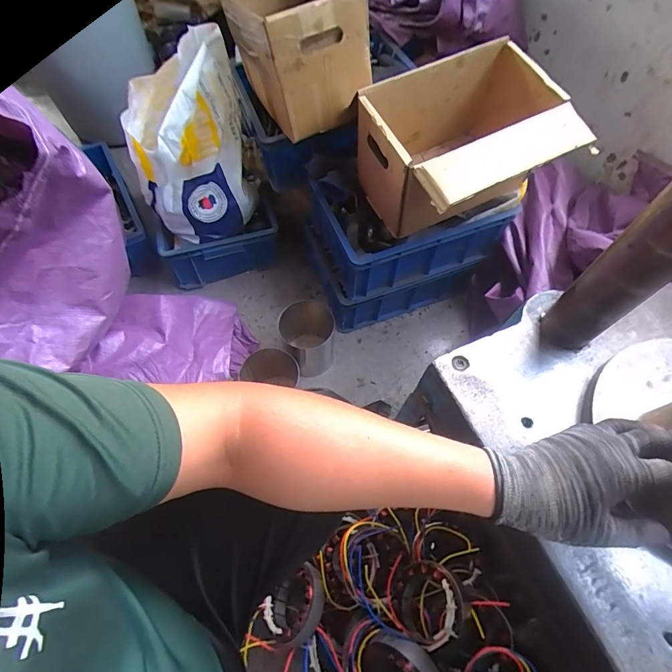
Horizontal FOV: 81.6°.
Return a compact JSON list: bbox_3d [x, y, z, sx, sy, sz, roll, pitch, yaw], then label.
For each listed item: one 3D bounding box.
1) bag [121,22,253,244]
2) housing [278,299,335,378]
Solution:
[{"bbox_3d":[-0.296,-0.397,0.846,0.262,0.340,0.167,-38,69,-19],"label":"bag"},{"bbox_3d":[-0.060,0.007,0.915,0.122,0.129,0.144,-12,63,-8],"label":"housing"}]

